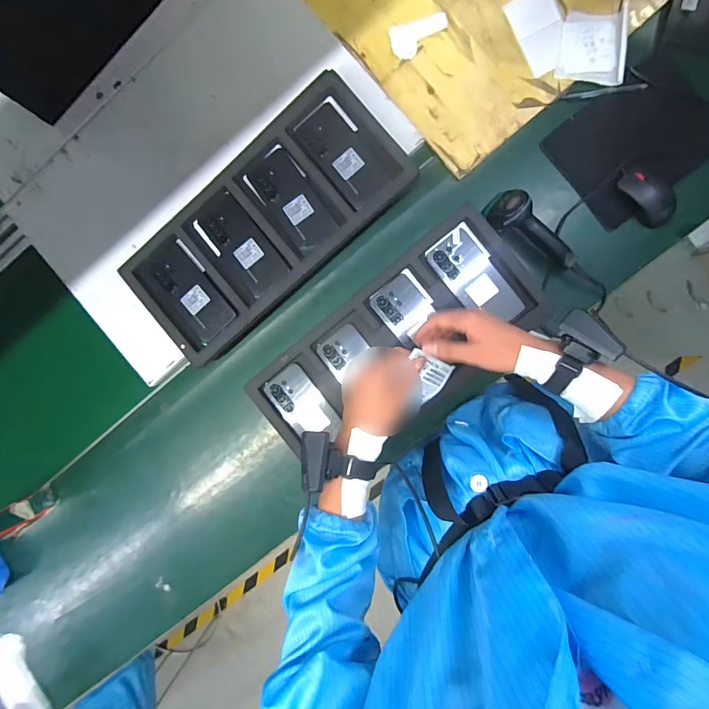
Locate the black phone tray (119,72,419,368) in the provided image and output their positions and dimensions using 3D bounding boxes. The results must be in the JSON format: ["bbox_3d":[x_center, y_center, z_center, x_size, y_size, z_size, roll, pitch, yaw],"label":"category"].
[{"bbox_3d":[-0.147,-0.214,0.639,0.483,0.023,0.209,-41,89,6],"label":"black phone tray"}]

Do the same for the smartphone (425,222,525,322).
[{"bbox_3d":[0.198,-0.123,0.632,0.084,0.010,0.167,-39,89,5],"label":"smartphone"}]

